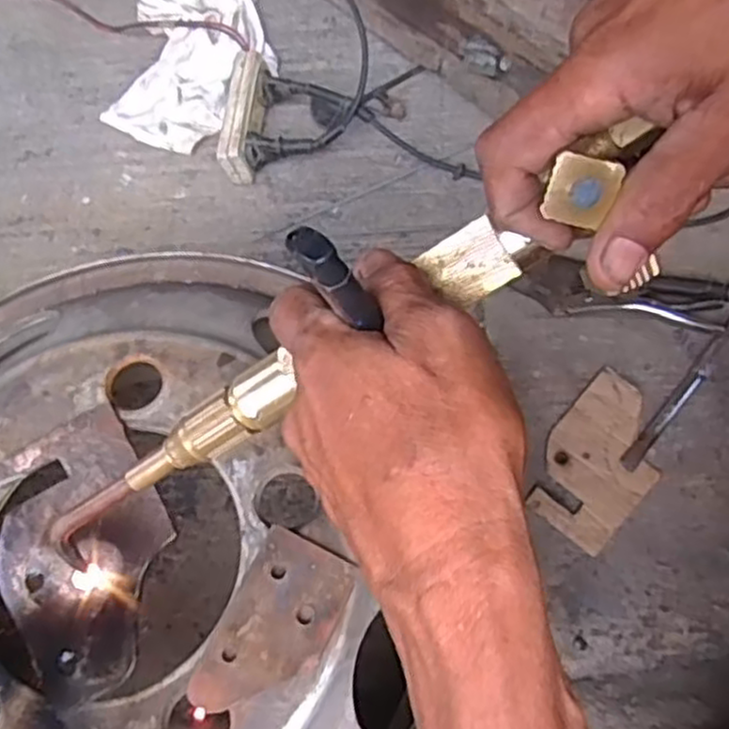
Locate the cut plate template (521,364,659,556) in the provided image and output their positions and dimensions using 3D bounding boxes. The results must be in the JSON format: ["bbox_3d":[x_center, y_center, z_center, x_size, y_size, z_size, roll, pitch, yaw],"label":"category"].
[{"bbox_3d":[0.202,0.081,0.641,0.090,0.007,0.141,40,73,13],"label":"cut plate template"}]

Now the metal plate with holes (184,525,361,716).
[{"bbox_3d":[-0.046,0.137,0.389,0.054,0.005,0.094,23,70,11],"label":"metal plate with holes"}]

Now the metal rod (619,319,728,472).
[{"bbox_3d":[0.291,0.015,0.665,0.015,0.011,0.200,39,74,16],"label":"metal rod"}]

